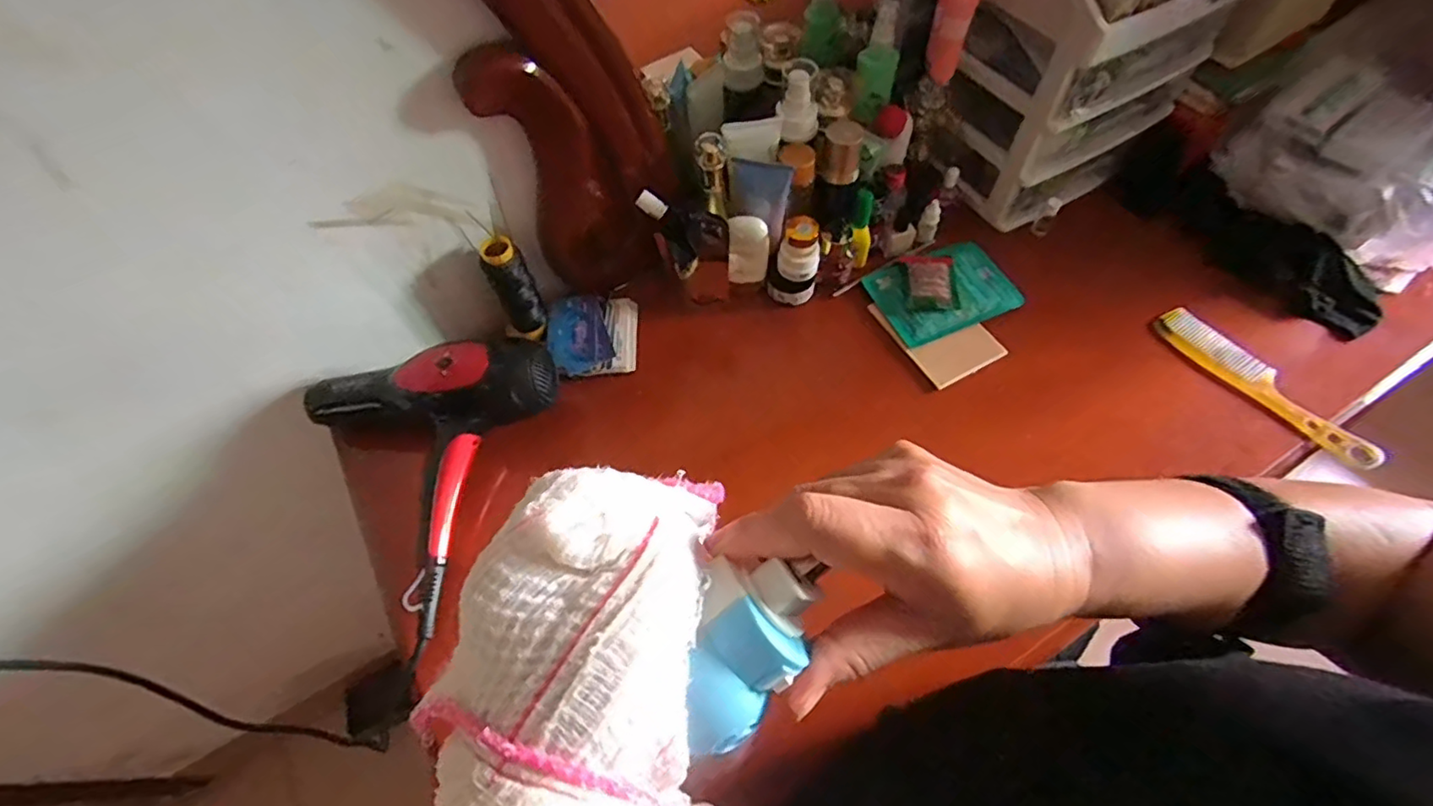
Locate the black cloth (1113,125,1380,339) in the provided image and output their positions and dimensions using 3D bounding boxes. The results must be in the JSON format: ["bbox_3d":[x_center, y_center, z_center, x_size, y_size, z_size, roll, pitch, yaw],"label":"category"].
[{"bbox_3d":[0.576,-0.186,0.659,0.106,0.020,0.288,-43,75,-10],"label":"black cloth"}]

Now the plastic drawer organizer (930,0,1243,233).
[{"bbox_3d":[0.386,-0.374,0.654,0.242,0.259,0.175,-31,64,-14],"label":"plastic drawer organizer"}]

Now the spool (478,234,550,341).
[{"bbox_3d":[-0.204,-0.112,0.610,0.040,0.120,0.040,0,60,3],"label":"spool"}]

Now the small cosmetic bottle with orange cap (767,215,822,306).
[{"bbox_3d":[0.083,-0.149,0.635,0.048,0.093,0.045,15,62,11],"label":"small cosmetic bottle with orange cap"}]

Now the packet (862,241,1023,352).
[{"bbox_3d":[0.246,-0.125,0.657,0.145,0.013,0.105,-24,62,-10],"label":"packet"}]

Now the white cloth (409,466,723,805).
[{"bbox_3d":[-0.040,0.088,0.205,0.076,0.063,0.131,1,61,3],"label":"white cloth"}]

